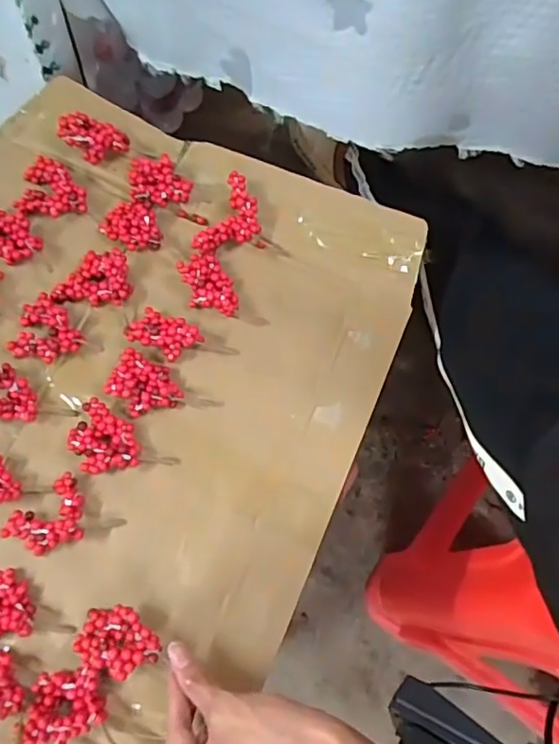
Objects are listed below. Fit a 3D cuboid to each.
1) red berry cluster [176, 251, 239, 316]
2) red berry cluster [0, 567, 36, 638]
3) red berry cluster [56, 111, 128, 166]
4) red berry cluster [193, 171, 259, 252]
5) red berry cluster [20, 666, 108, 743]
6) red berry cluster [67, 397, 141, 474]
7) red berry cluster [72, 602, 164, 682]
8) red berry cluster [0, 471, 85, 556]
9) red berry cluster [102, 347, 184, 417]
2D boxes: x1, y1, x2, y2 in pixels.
[{"bbox_3d":[-0.063,-0.078,0.530,0.041,0.019,0.061,-18,73,-7],"label":"red berry cluster"},{"bbox_3d":[-0.210,0.178,0.445,0.043,0.016,0.053,-34,76,-11],"label":"red berry cluster"},{"bbox_3d":[-0.176,-0.220,0.558,0.060,0.024,0.034,33,74,9],"label":"red berry cluster"},{"bbox_3d":[-0.043,-0.139,0.543,0.045,0.022,0.078,27,73,7],"label":"red berry cluster"},{"bbox_3d":[-0.152,0.238,0.422,0.052,0.021,0.046,-7,72,-4],"label":"red berry cluster"},{"bbox_3d":[-0.145,0.058,0.486,0.047,0.017,0.061,-41,77,-13],"label":"red berry cluster"},{"bbox_3d":[-0.117,0.197,0.434,0.060,0.016,0.044,21,73,6],"label":"red berry cluster"},{"bbox_3d":[-0.177,0.116,0.464,0.050,0.020,0.064,41,75,11],"label":"red berry cluster"},{"bbox_3d":[-0.116,0.012,0.502,0.061,0.014,0.046,39,75,11],"label":"red berry cluster"}]

